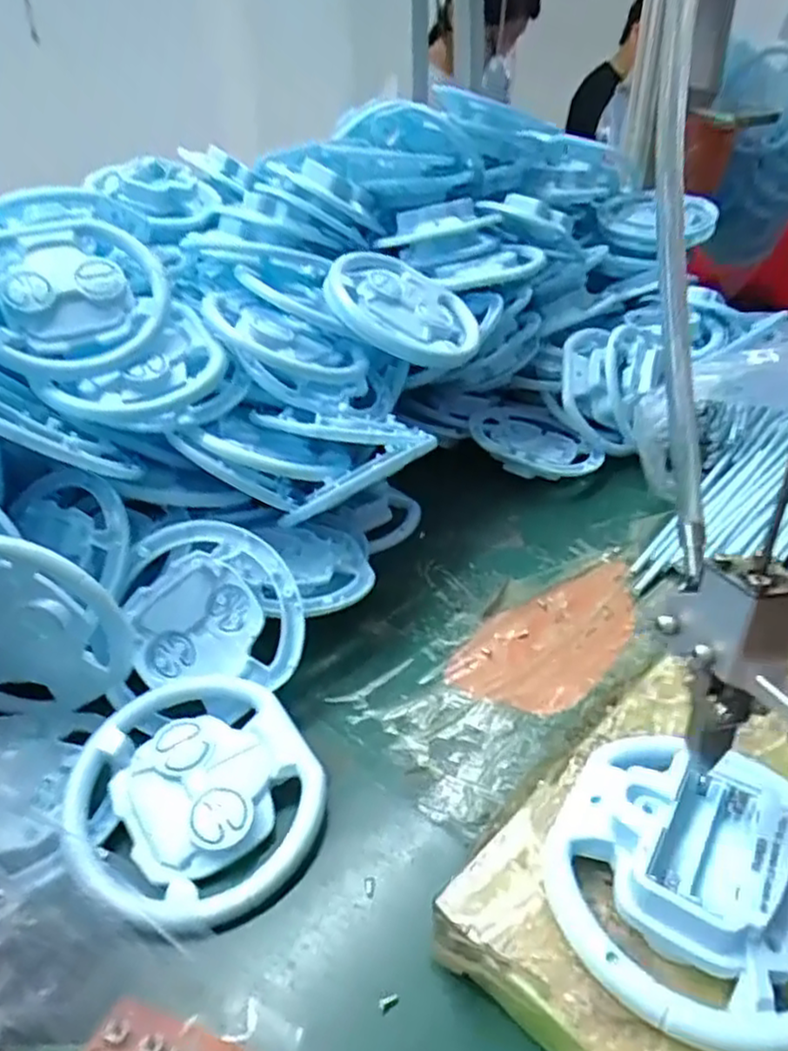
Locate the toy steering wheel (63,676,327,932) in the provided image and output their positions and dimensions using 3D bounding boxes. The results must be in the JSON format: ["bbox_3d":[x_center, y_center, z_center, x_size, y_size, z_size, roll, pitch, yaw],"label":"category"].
[{"bbox_3d":[-0.084,0.114,0.293,0.103,0.019,0.103,4,45,-4],"label":"toy steering wheel"}]

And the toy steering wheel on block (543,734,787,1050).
[{"bbox_3d":[0.102,0.112,0.225,0.096,0.027,0.094,-4,33,3],"label":"toy steering wheel on block"}]

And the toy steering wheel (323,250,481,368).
[{"bbox_3d":[0.007,-0.138,0.438,0.101,0.014,0.092,-12,64,-35],"label":"toy steering wheel"}]

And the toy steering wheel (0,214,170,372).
[{"bbox_3d":[-0.173,-0.128,0.374,0.091,0.018,0.094,5,71,-16],"label":"toy steering wheel"}]

